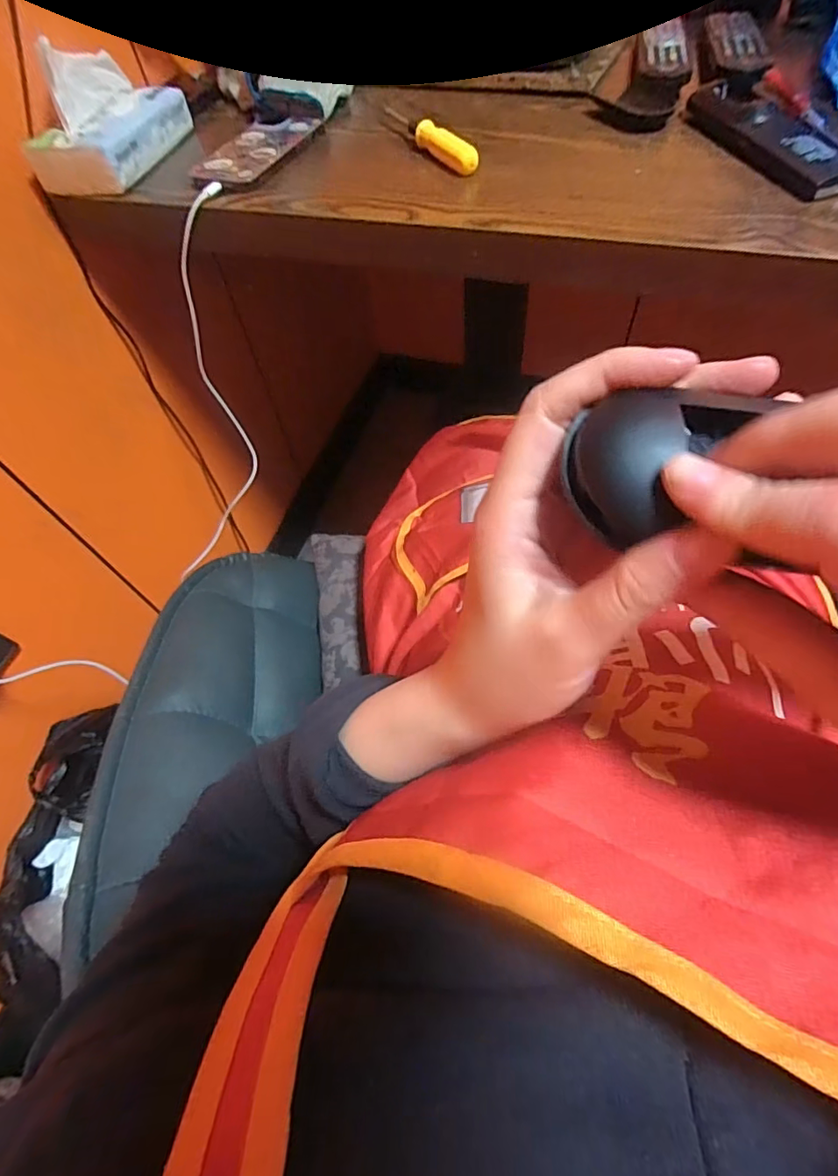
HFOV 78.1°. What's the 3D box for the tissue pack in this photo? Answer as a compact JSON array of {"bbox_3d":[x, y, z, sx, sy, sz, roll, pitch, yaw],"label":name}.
[{"bbox_3d":[-0.291,-0.443,0.480,0.080,0.081,0.155,12,60,12],"label":"tissue pack"}]

